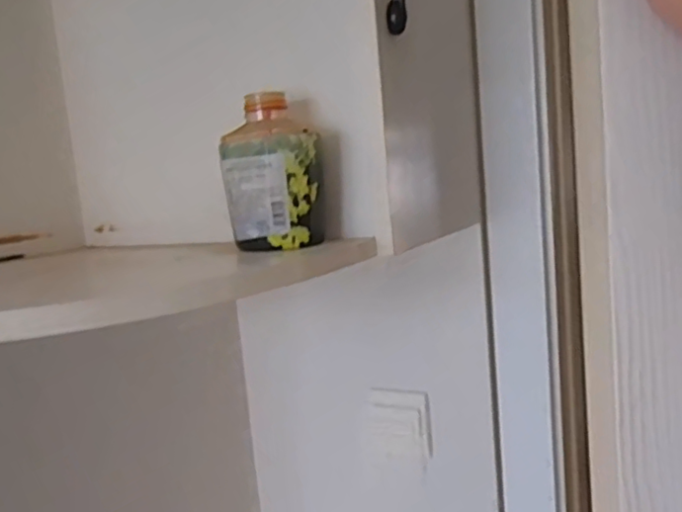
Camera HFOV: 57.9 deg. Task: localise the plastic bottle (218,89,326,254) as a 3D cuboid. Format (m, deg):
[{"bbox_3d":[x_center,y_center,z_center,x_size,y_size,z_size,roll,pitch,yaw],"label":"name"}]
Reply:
[{"bbox_3d":[-0.054,-0.067,0.500,0.081,0.117,0.052,-5,7,0],"label":"plastic bottle"}]

